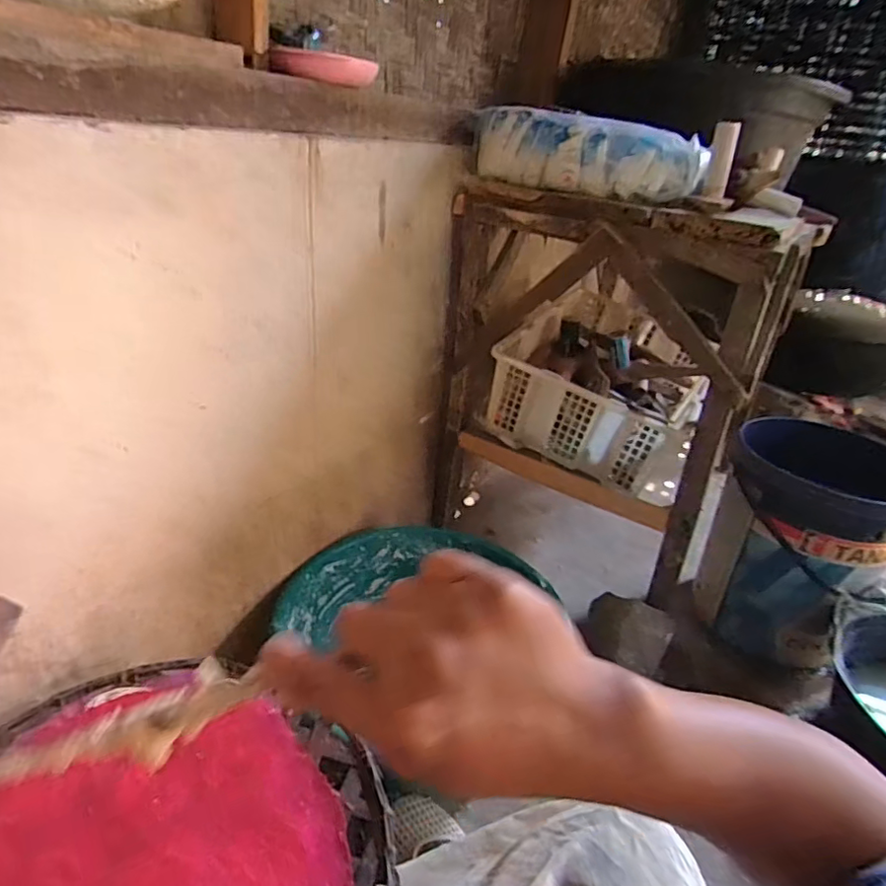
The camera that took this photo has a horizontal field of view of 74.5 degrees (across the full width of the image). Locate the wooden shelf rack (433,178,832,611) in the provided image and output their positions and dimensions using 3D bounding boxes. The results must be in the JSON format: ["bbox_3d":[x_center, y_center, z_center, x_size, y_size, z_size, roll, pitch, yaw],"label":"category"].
[{"bbox_3d":[0.305,-0.118,1.139,0.547,0.661,0.358,21,32,25],"label":"wooden shelf rack"}]

